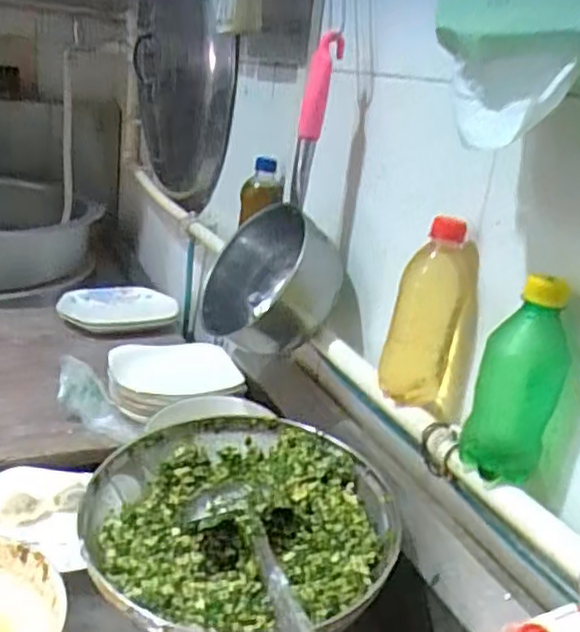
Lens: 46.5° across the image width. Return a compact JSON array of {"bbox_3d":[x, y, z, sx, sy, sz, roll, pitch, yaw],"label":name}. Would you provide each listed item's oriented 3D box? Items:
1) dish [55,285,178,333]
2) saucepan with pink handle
[{"bbox_3d":[-0.336,-0.018,1.299,0.204,0.040,0.191,6,20,-2],"label":"dish"},{"bbox_3d":[-0.014,-0.129,0.778,0.156,0.345,0.223,5,20,-3],"label":"saucepan with pink handle"}]

